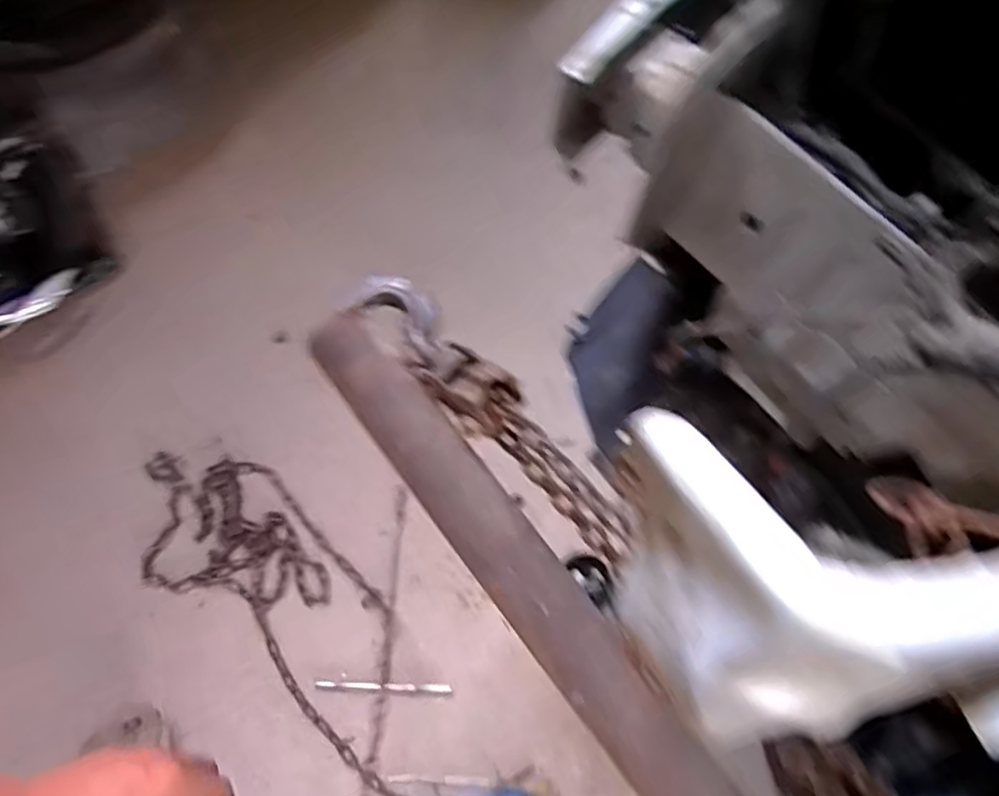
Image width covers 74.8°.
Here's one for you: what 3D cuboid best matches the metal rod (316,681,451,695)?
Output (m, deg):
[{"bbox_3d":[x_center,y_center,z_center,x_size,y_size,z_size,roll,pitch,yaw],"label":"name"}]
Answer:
[{"bbox_3d":[-0.162,0.403,0.911,0.186,0.008,0.012,3,69,-1],"label":"metal rod"}]

